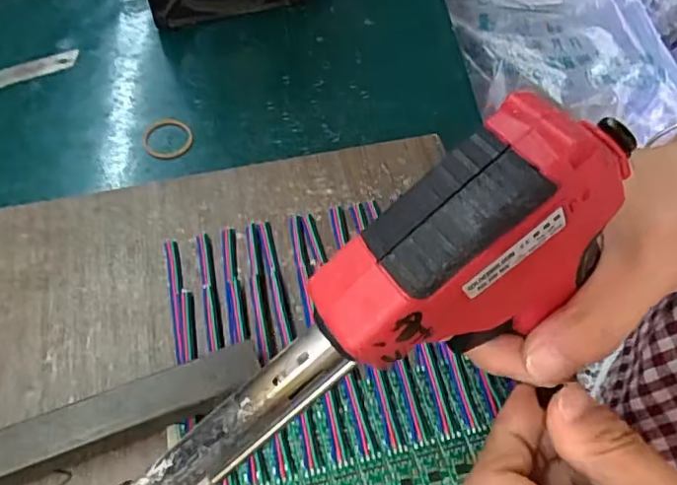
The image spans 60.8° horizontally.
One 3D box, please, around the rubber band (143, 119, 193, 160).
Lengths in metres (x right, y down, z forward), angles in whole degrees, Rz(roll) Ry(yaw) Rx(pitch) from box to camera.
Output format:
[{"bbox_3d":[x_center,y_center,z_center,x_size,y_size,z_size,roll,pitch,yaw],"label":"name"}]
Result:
[{"bbox_3d":[-0.113,-0.069,0.384,0.031,0.006,0.032,2,56,-3],"label":"rubber band"}]

